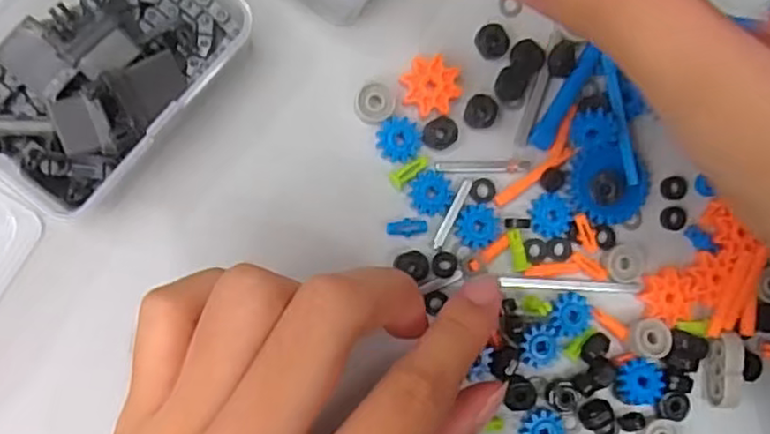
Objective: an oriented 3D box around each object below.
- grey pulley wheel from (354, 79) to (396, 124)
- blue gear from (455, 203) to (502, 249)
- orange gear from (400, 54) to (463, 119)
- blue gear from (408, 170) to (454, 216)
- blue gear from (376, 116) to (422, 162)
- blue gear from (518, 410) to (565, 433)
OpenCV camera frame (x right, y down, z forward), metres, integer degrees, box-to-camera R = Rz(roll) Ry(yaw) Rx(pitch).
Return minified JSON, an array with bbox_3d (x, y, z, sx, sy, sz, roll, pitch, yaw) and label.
[{"bbox_3d":[-0.003,-0.035,0.205,0.011,0.004,0.013,4,88,-9],"label":"grey pulley wheel"},{"bbox_3d":[0.029,0.002,0.210,0.013,0.004,0.012,-29,93,-8],"label":"blue gear"},{"bbox_3d":[0.014,-0.040,0.209,0.017,0.004,0.018,-8,90,-9],"label":"orange gear"},{"bbox_3d":[0.014,-0.007,0.209,0.013,0.004,0.013,0,88,-9],"label":"blue gear"},{"bbox_3d":[0.005,-0.024,0.207,0.013,0.004,0.012,-26,92,-8],"label":"blue gear"},{"bbox_3d":[0.049,0.068,0.213,0.013,0.004,0.013,0,88,-9],"label":"blue gear"}]

